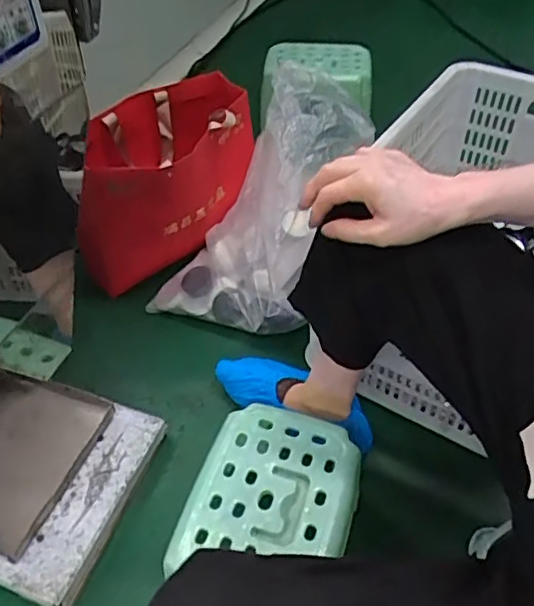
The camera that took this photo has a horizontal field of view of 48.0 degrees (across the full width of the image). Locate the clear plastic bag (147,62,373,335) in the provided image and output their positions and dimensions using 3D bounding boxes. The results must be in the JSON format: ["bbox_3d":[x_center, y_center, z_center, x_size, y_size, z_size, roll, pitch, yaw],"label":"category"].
[{"bbox_3d":[0.009,-0.153,1.058,0.250,0.494,0.131,36,19,29],"label":"clear plastic bag"}]

